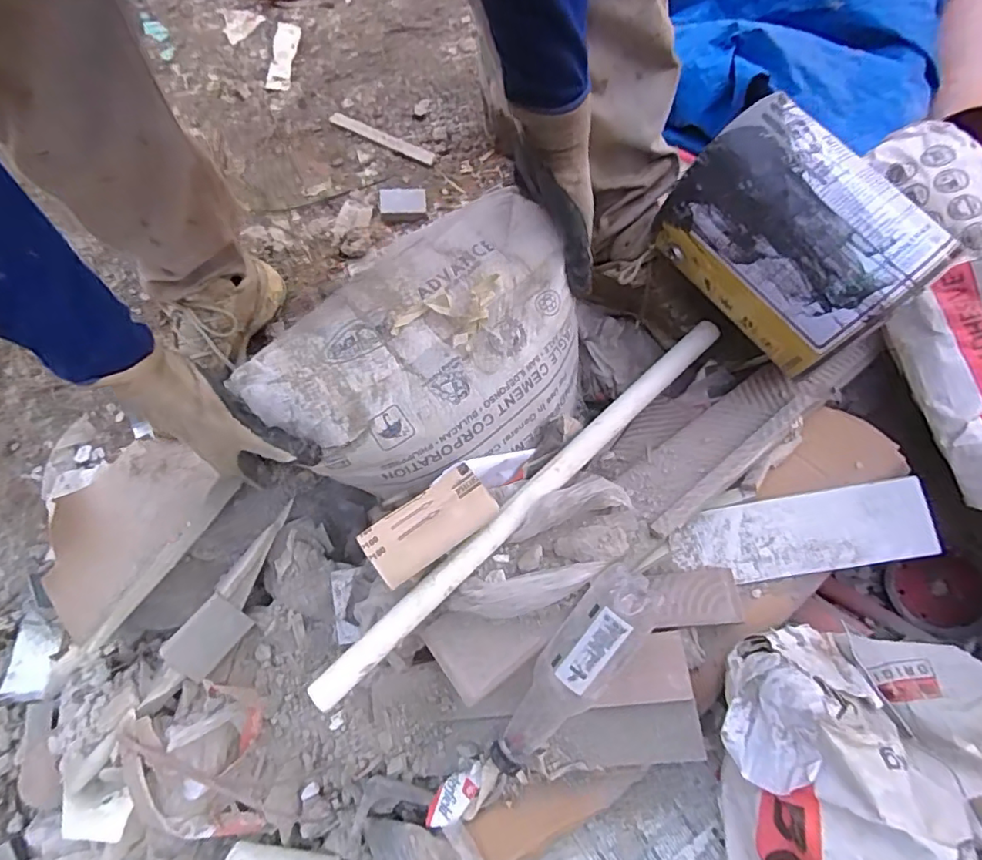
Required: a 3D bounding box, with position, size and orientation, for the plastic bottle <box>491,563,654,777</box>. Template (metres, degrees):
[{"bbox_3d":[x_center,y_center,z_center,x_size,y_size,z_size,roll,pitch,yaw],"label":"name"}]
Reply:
[{"bbox_3d":[0.064,0.201,0.456,0.055,0.044,0.193,35,103,16],"label":"plastic bottle"}]

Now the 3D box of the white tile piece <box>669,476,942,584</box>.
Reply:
[{"bbox_3d":[0.290,0.099,0.524,0.224,0.008,0.072,-11,77,7],"label":"white tile piece"}]

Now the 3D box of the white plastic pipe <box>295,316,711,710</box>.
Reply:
[{"bbox_3d":[0.045,0.055,0.524,0.511,0.020,0.028,-42,73,-14],"label":"white plastic pipe"}]

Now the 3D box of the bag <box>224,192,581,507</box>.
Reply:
[{"bbox_3d":[-0.047,-0.069,0.549,0.309,0.101,0.226,-39,70,-15],"label":"bag"}]

